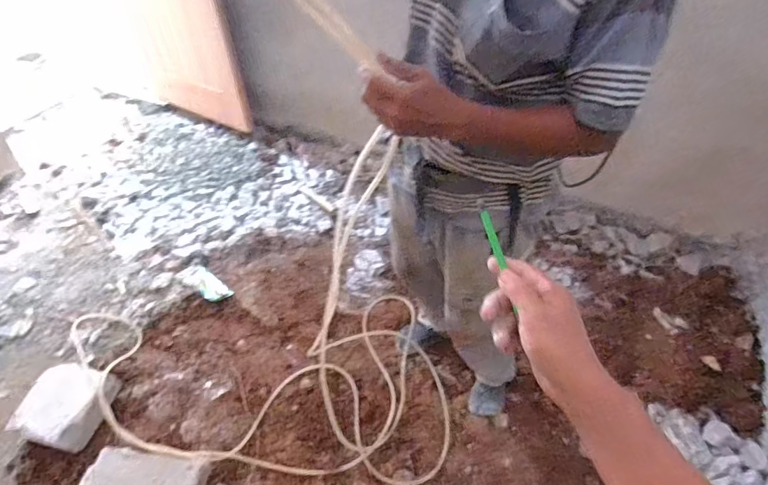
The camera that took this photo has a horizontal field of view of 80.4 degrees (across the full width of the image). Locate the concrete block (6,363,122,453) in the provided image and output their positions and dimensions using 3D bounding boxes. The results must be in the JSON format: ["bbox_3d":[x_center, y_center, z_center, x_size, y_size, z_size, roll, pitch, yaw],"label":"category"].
[{"bbox_3d":[-0.963,0.493,1.392,0.218,0.113,0.251,6,48,6],"label":"concrete block"}]

